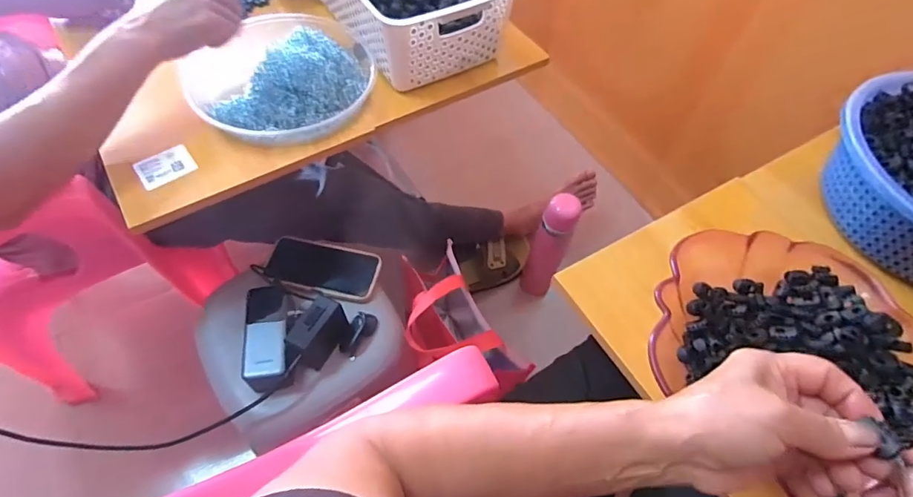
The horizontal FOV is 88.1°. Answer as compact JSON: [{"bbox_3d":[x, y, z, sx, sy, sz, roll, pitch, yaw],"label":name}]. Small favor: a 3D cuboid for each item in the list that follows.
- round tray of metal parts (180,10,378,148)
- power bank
[{"bbox_3d":[-0.228,-0.229,0.610,0.236,0.057,0.208,-17,60,-12],"label":"round tray of metal parts"},{"bbox_3d":[-0.249,0.109,0.616,0.055,0.033,0.138,-14,59,-11],"label":"power bank"}]

